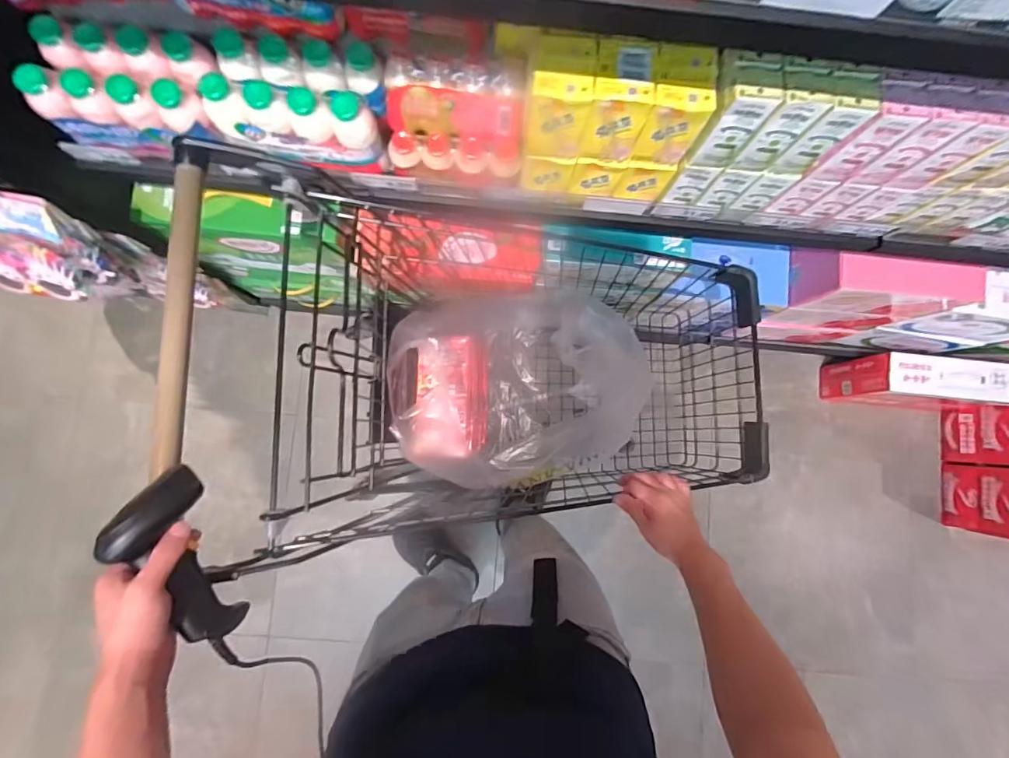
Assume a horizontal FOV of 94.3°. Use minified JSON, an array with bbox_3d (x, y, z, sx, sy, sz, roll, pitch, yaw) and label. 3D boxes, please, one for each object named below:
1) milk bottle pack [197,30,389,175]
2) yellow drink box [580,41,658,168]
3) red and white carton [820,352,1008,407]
[{"bbox_3d":[-0.262,-0.353,0.604,0.201,0.097,0.116,5,85,-3],"label":"milk bottle pack"},{"bbox_3d":[0.128,-0.314,0.541,0.066,0.115,0.077,5,85,-3],"label":"yellow drink box"},{"bbox_3d":[1.149,0.016,1.307,0.390,0.251,0.119,5,85,-3],"label":"red and white carton"}]

